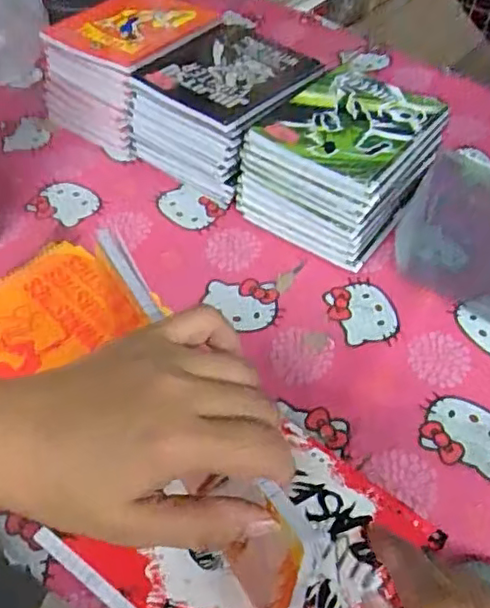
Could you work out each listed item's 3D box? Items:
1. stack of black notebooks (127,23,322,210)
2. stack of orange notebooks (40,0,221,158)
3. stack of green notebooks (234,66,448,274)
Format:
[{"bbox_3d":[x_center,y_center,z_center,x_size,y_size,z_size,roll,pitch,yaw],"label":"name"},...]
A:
[{"bbox_3d":[-0.024,-0.242,0.784,0.173,0.126,0.197,29,53,20],"label":"stack of black notebooks"},{"bbox_3d":[-0.155,-0.329,0.849,0.171,0.126,0.223,27,53,19],"label":"stack of orange notebooks"},{"bbox_3d":[0.113,-0.161,0.723,0.159,0.127,0.188,31,54,21],"label":"stack of green notebooks"}]

